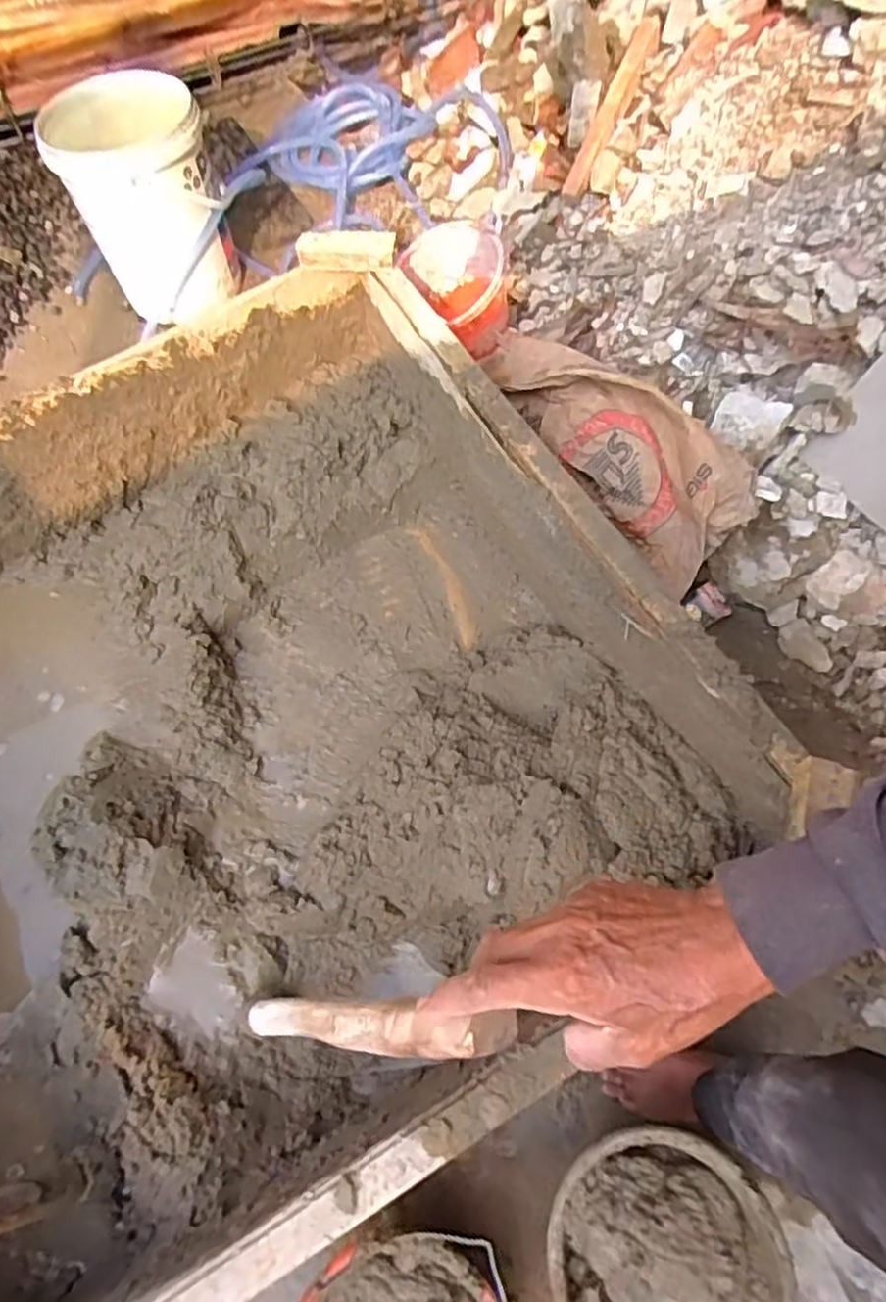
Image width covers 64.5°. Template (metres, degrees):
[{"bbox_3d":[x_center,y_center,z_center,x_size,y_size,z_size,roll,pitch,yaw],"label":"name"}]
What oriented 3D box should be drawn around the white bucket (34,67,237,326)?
[{"bbox_3d":[-0.609,-0.930,1.464,0.279,0.342,0.279,-1,67,2],"label":"white bucket"}]

